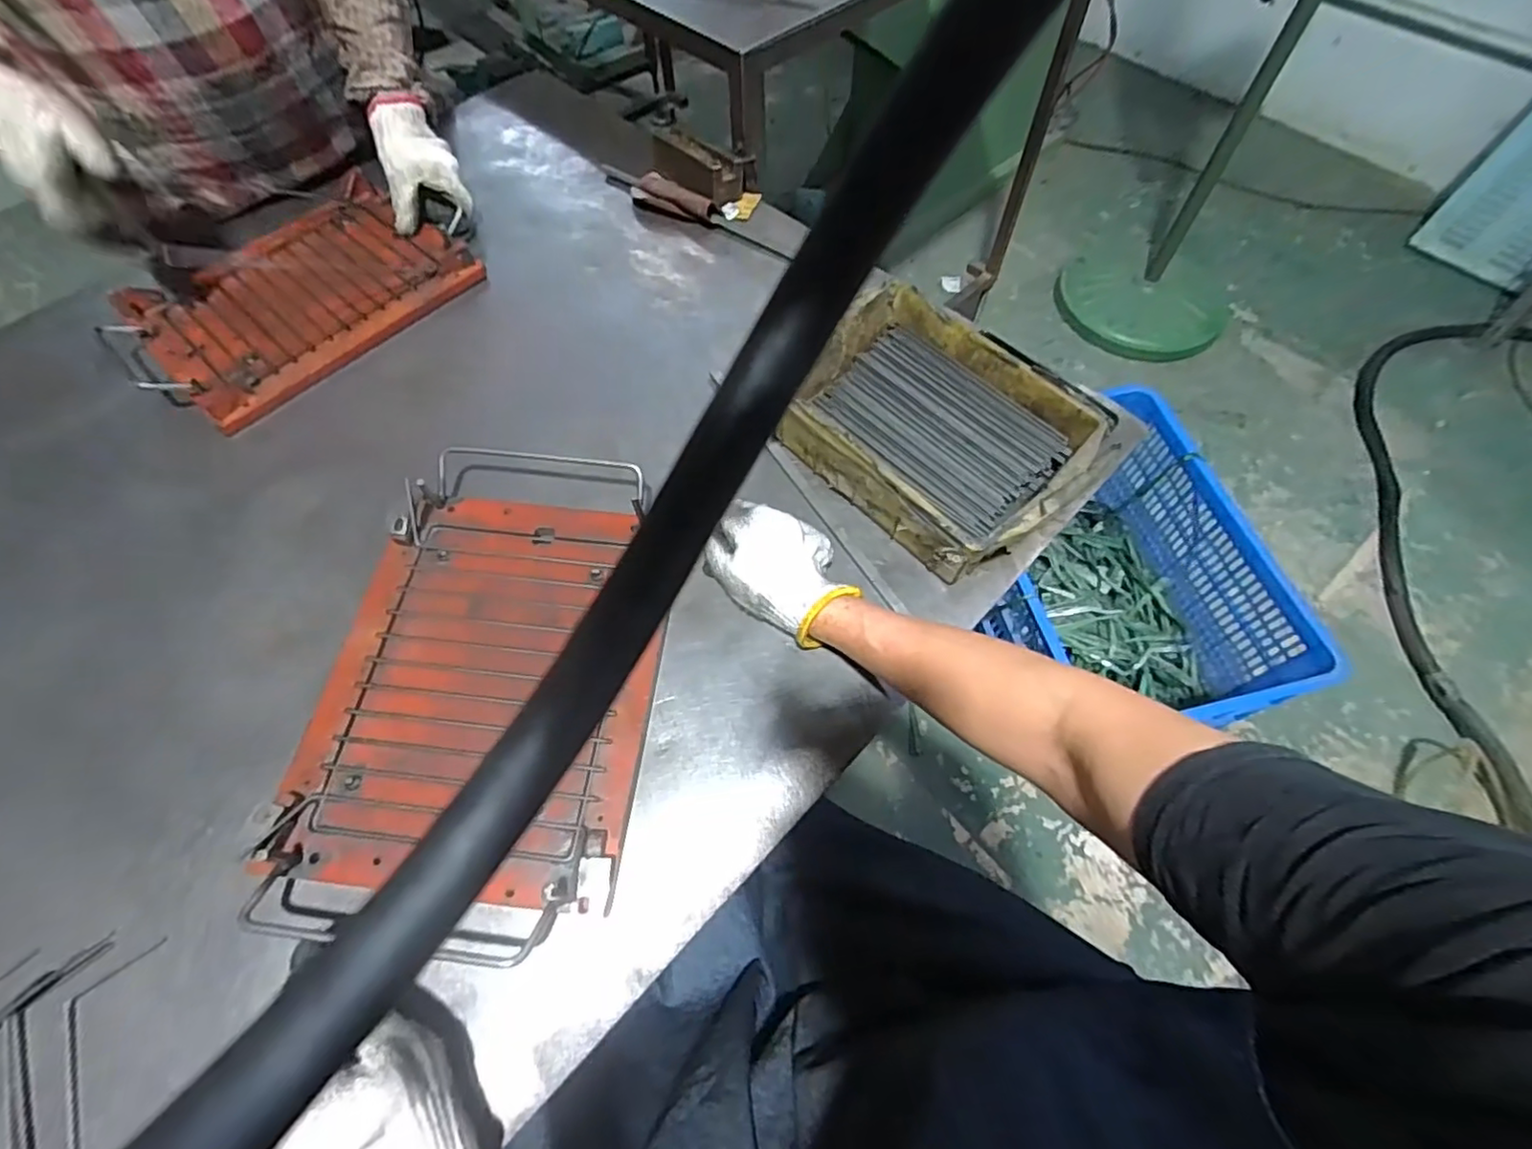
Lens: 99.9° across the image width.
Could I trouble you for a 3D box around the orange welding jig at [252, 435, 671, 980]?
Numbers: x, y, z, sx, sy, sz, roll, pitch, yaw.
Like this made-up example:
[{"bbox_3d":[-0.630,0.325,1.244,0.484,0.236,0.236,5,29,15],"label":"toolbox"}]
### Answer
[{"bbox_3d":[-0.205,0.068,0.485,0.237,0.034,0.367,3,63,4],"label":"orange welding jig"}]

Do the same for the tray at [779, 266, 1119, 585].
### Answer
[{"bbox_3d":[0.139,-0.128,0.565,0.182,0.070,0.241,-41,68,-17],"label":"tray"}]

